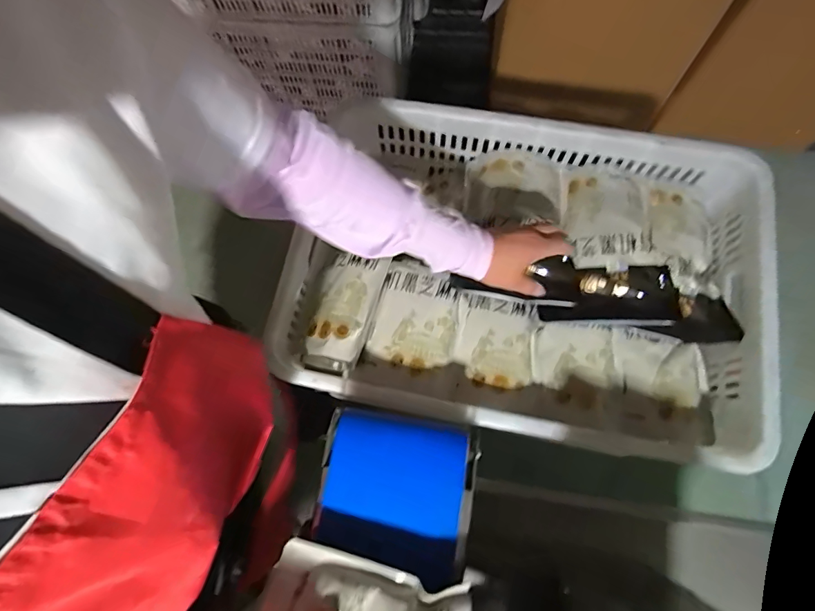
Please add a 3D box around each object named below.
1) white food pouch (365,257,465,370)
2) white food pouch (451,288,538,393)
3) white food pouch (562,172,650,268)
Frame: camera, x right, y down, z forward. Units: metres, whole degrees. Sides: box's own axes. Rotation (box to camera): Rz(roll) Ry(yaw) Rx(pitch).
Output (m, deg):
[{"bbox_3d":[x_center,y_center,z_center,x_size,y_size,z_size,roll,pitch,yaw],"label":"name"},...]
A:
[{"bbox_3d":[0.013,0.013,0.597,0.112,0.034,0.140,16,75,3],"label":"white food pouch"},{"bbox_3d":[0.118,0.048,0.586,0.101,0.038,0.116,9,75,1],"label":"white food pouch"},{"bbox_3d":[0.278,-0.132,0.626,0.106,0.035,0.170,4,64,13],"label":"white food pouch"}]

